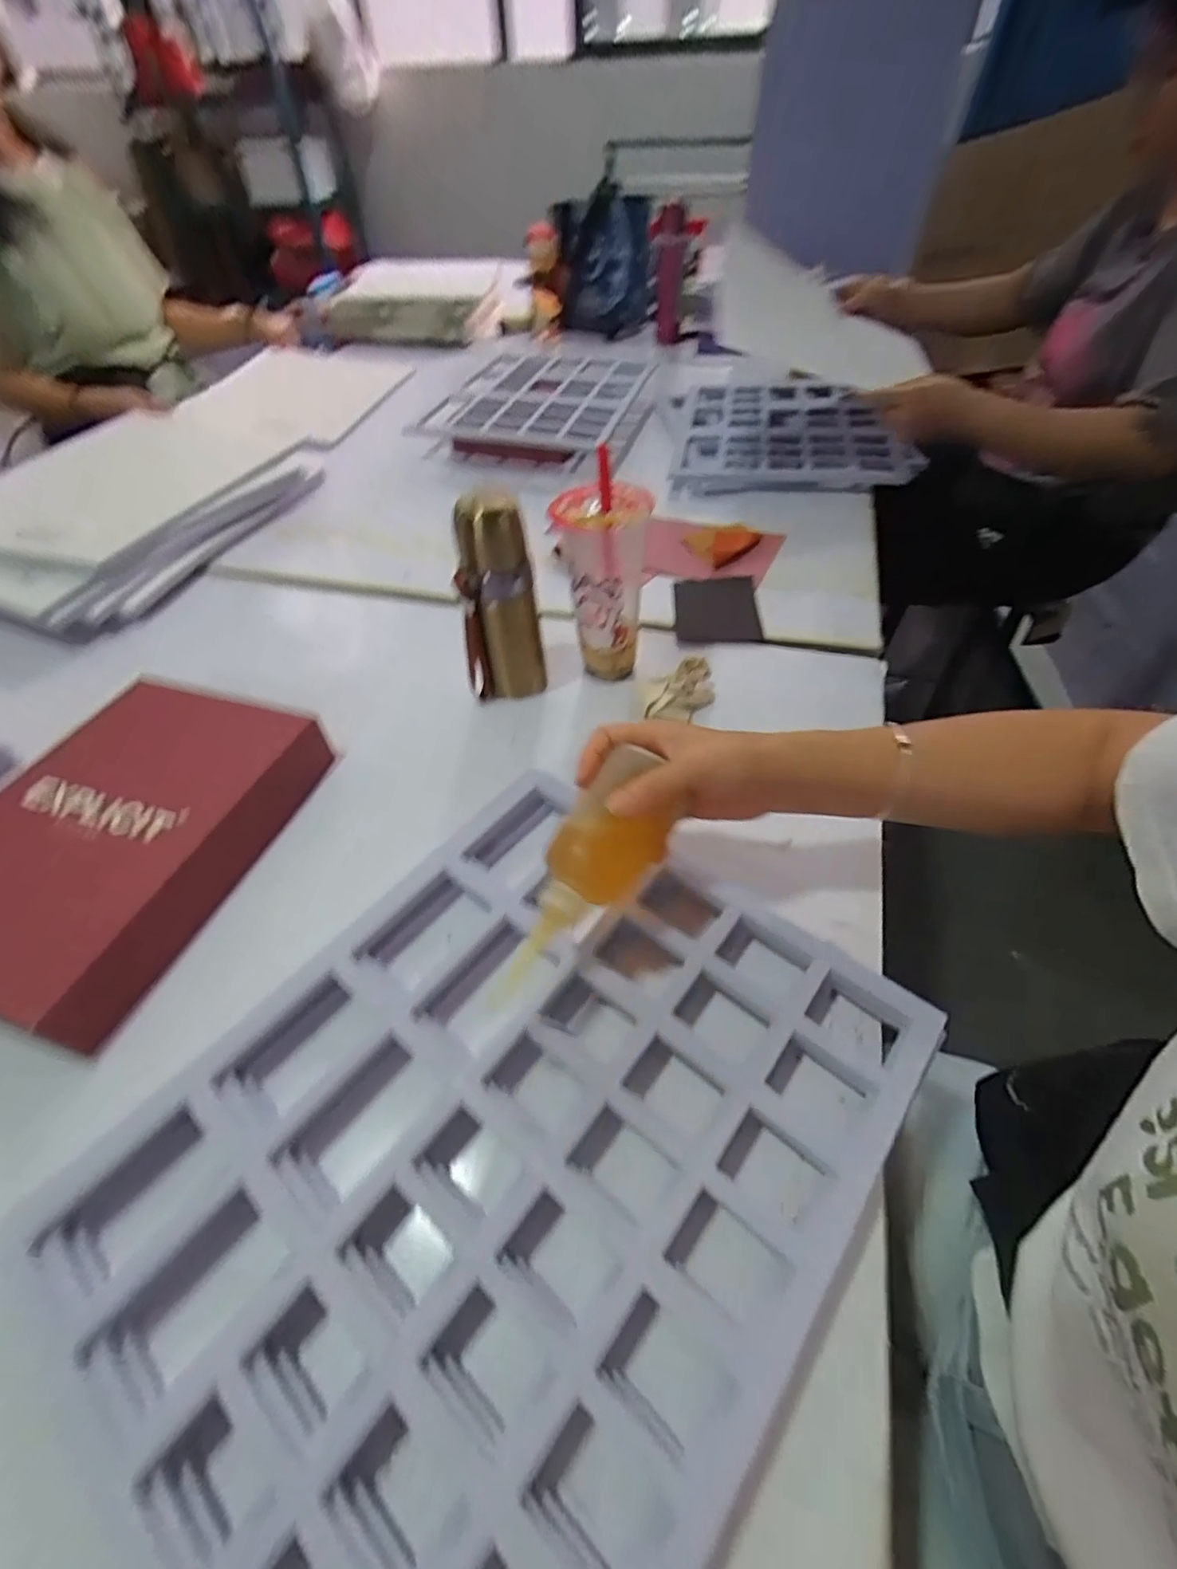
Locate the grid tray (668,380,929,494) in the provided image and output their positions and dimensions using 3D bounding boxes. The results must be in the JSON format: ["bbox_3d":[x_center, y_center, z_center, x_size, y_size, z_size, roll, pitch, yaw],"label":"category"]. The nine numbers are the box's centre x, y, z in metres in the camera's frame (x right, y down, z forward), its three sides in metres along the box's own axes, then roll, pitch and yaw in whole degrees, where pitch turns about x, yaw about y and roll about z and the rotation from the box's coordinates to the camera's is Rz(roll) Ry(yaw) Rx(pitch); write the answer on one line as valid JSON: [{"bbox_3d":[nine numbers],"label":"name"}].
[{"bbox_3d":[0.324,-0.587,0.995,0.324,0.033,0.403,5,45,11],"label":"grid tray"}]

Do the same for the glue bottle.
[{"bbox_3d":[-0.002,0.059,0.373,0.052,0.039,0.166,25,75,25],"label":"glue bottle"}]

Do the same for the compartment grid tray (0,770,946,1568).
[{"bbox_3d":[-0.044,0.202,0.349,0.335,0.046,0.403,31,57,25],"label":"compartment grid tray"}]

